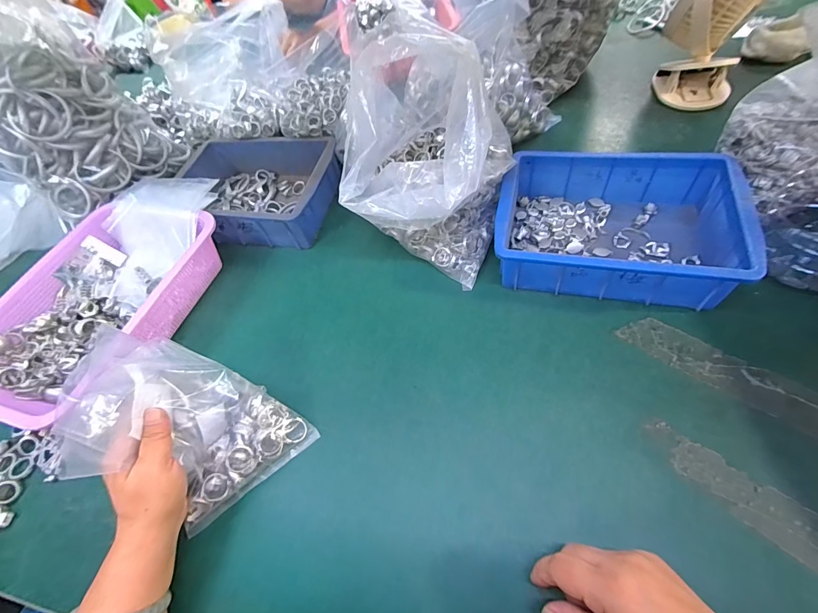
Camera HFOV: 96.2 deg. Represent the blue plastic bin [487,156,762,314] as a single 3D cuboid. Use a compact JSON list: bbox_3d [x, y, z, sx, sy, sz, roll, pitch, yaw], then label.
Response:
[{"bbox_3d":[0.234,-0.099,0.435,0.245,0.081,0.186,9,59,16],"label":"blue plastic bin"}]

